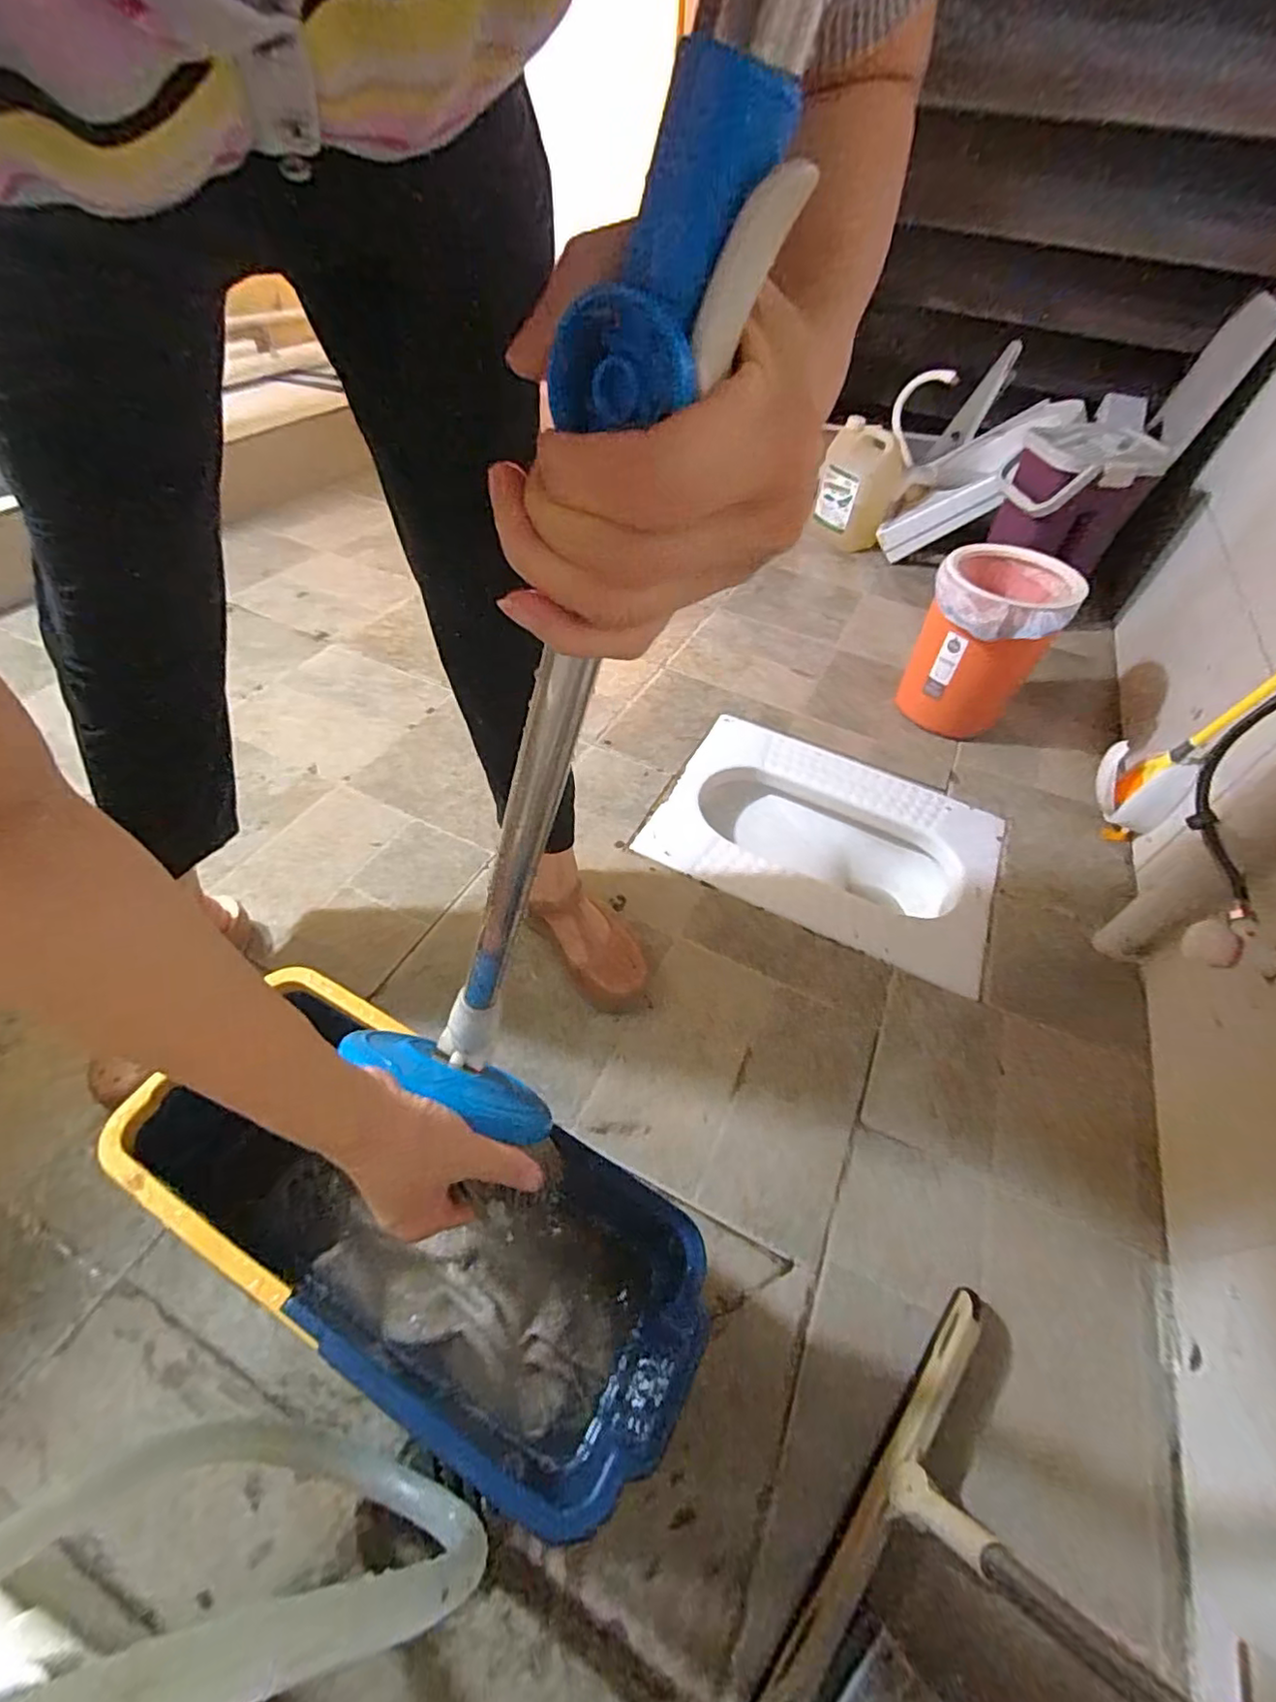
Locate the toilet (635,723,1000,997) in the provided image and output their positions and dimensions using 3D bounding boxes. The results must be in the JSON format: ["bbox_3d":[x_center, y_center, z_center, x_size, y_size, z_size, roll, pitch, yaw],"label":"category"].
[{"bbox_3d":[0.312,0.004,1.096,0.540,0.130,0.412,22,50,13],"label":"toilet"}]

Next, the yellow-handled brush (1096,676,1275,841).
[{"bbox_3d":[0.846,-0.185,0.972,0.108,0.394,0.125,-30,58,-28],"label":"yellow-handled brush"}]

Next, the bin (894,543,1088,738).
[{"bbox_3d":[0.645,-0.385,1.203,0.222,0.301,0.268,35,54,22],"label":"bin"}]

